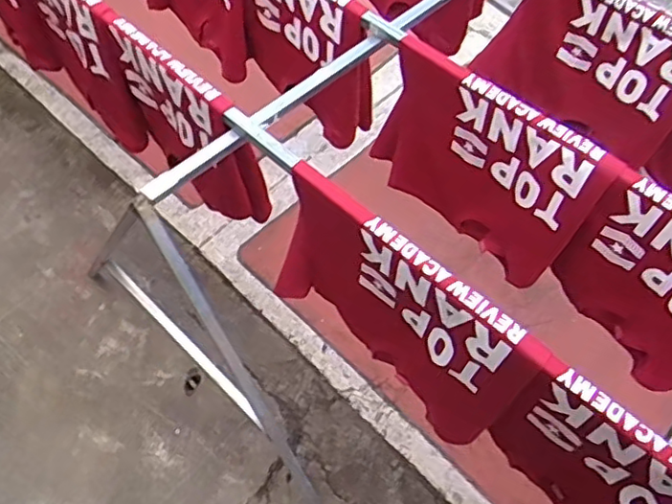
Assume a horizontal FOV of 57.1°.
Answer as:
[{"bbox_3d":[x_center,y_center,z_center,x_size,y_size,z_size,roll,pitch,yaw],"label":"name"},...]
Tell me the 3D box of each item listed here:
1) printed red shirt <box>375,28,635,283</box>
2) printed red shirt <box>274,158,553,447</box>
[{"bbox_3d":[0.226,-0.145,1.040,0.406,0.330,0.066,41,66,17],"label":"printed red shirt"},{"bbox_3d":[0.074,0.082,0.883,0.403,0.301,0.070,42,66,17],"label":"printed red shirt"}]

